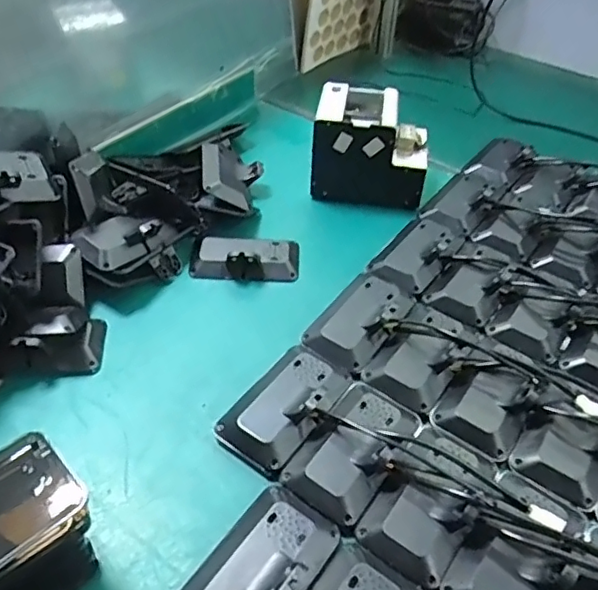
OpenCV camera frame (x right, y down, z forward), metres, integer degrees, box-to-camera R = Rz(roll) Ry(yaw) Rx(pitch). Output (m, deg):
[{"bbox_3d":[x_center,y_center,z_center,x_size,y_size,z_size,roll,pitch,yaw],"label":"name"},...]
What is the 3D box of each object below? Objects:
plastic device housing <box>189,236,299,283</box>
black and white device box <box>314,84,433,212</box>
[{"bbox_3d":[-0.080,-0.059,0.842,0.159,0.037,0.082,5,46,3],"label":"plastic device housing"},{"bbox_3d":[0.117,-0.244,0.951,0.179,0.140,0.136,6,46,4],"label":"black and white device box"}]

